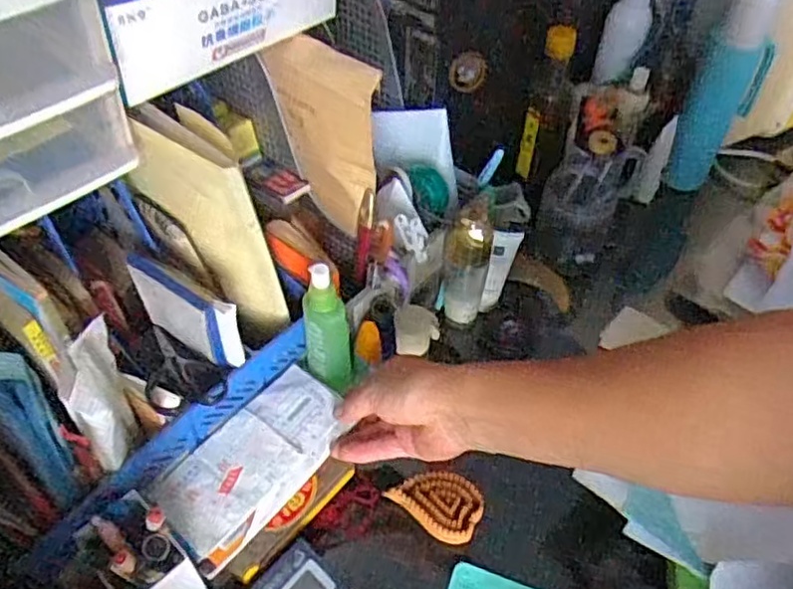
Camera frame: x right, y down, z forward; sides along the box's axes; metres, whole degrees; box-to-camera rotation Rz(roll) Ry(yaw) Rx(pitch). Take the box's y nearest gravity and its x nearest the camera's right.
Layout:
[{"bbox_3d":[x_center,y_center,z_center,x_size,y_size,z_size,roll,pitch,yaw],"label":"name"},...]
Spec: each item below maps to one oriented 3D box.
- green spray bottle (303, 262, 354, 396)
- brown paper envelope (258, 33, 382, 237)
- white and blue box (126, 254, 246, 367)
[{"bbox_3d":[-0.062,0.028,0.587,0.039,0.131,0.039,-9,50,-8],"label":"green spray bottle"},{"bbox_3d":[-0.071,-0.149,0.641,0.127,0.180,0.018,30,54,25],"label":"brown paper envelope"},{"bbox_3d":[-0.182,0.011,0.570,0.108,0.079,0.020,23,53,19],"label":"white and blue box"}]

